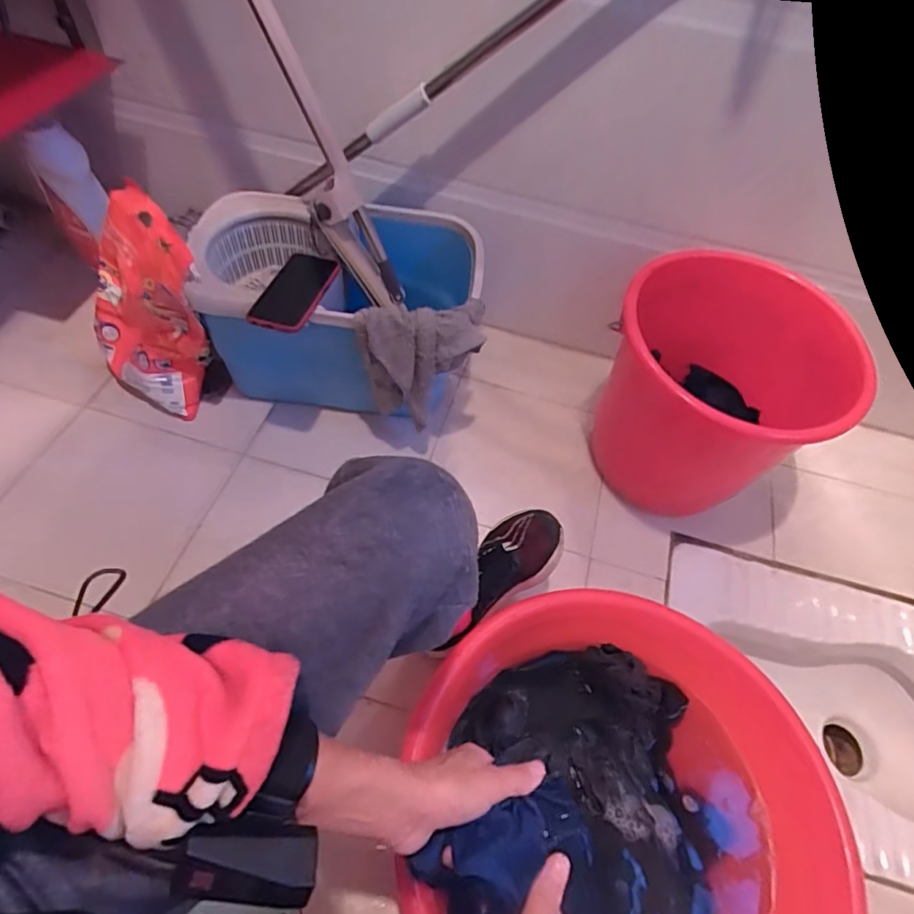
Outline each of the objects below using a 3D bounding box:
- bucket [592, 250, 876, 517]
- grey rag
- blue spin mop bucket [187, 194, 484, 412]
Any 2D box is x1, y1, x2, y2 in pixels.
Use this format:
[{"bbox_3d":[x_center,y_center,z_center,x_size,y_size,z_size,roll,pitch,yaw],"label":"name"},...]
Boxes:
[{"bbox_3d":[0.400,-0.095,0.865,0.337,0.301,0.268,27,58,13],"label":"bucket"},{"bbox_3d":[-0.053,-0.147,0.856,0.190,0.170,0.095,-6,56,-9],"label":"grey rag"},{"bbox_3d":[-0.209,-0.246,0.960,0.462,0.269,0.263,5,55,-2],"label":"blue spin mop bucket"}]

